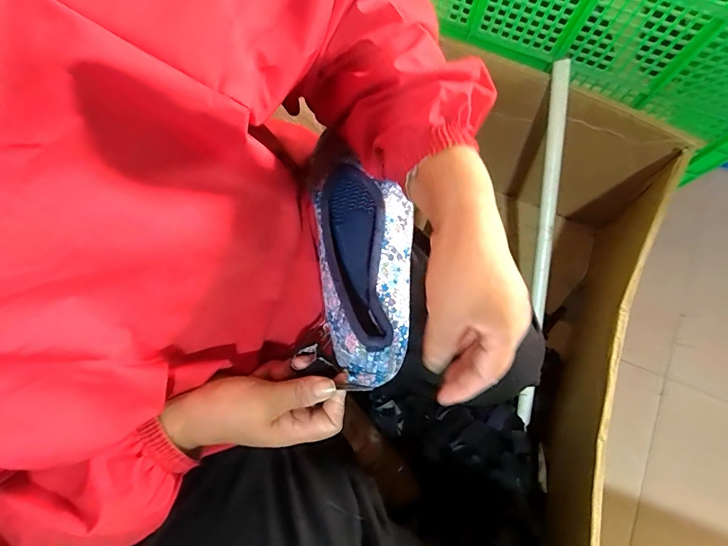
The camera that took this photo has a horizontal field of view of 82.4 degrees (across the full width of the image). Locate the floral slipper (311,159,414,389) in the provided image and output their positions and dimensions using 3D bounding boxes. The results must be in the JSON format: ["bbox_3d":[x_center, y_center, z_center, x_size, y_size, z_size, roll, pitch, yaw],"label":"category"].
[{"bbox_3d":[0.004,-0.002,0.370,0.084,0.060,0.184,-4,69,-2],"label":"floral slipper"}]

